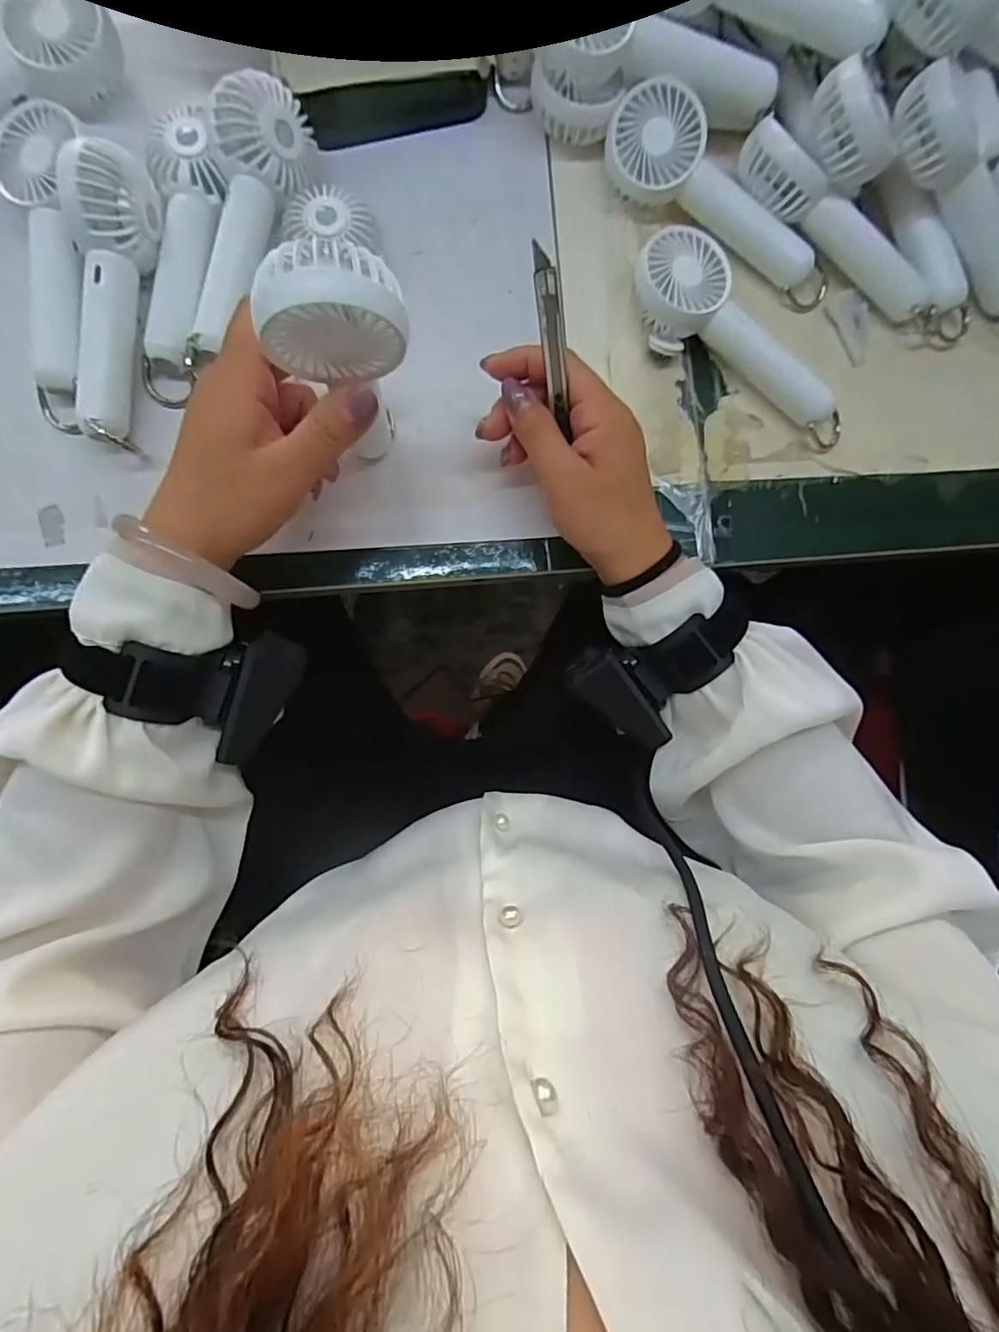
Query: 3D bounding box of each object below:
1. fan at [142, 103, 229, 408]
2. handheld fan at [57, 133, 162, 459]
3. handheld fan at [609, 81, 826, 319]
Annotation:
[{"bbox_3d":[-0.180,-0.233,0.333,0.046,0.031,0.155,3,86,-5],"label":"fan"},{"bbox_3d":[-0.211,-0.198,0.312,0.032,0.036,0.149,7,99,-4],"label":"handheld fan"},{"bbox_3d":[0.138,-0.281,0.356,0.165,0.037,0.053,36,84,-2],"label":"handheld fan"}]

